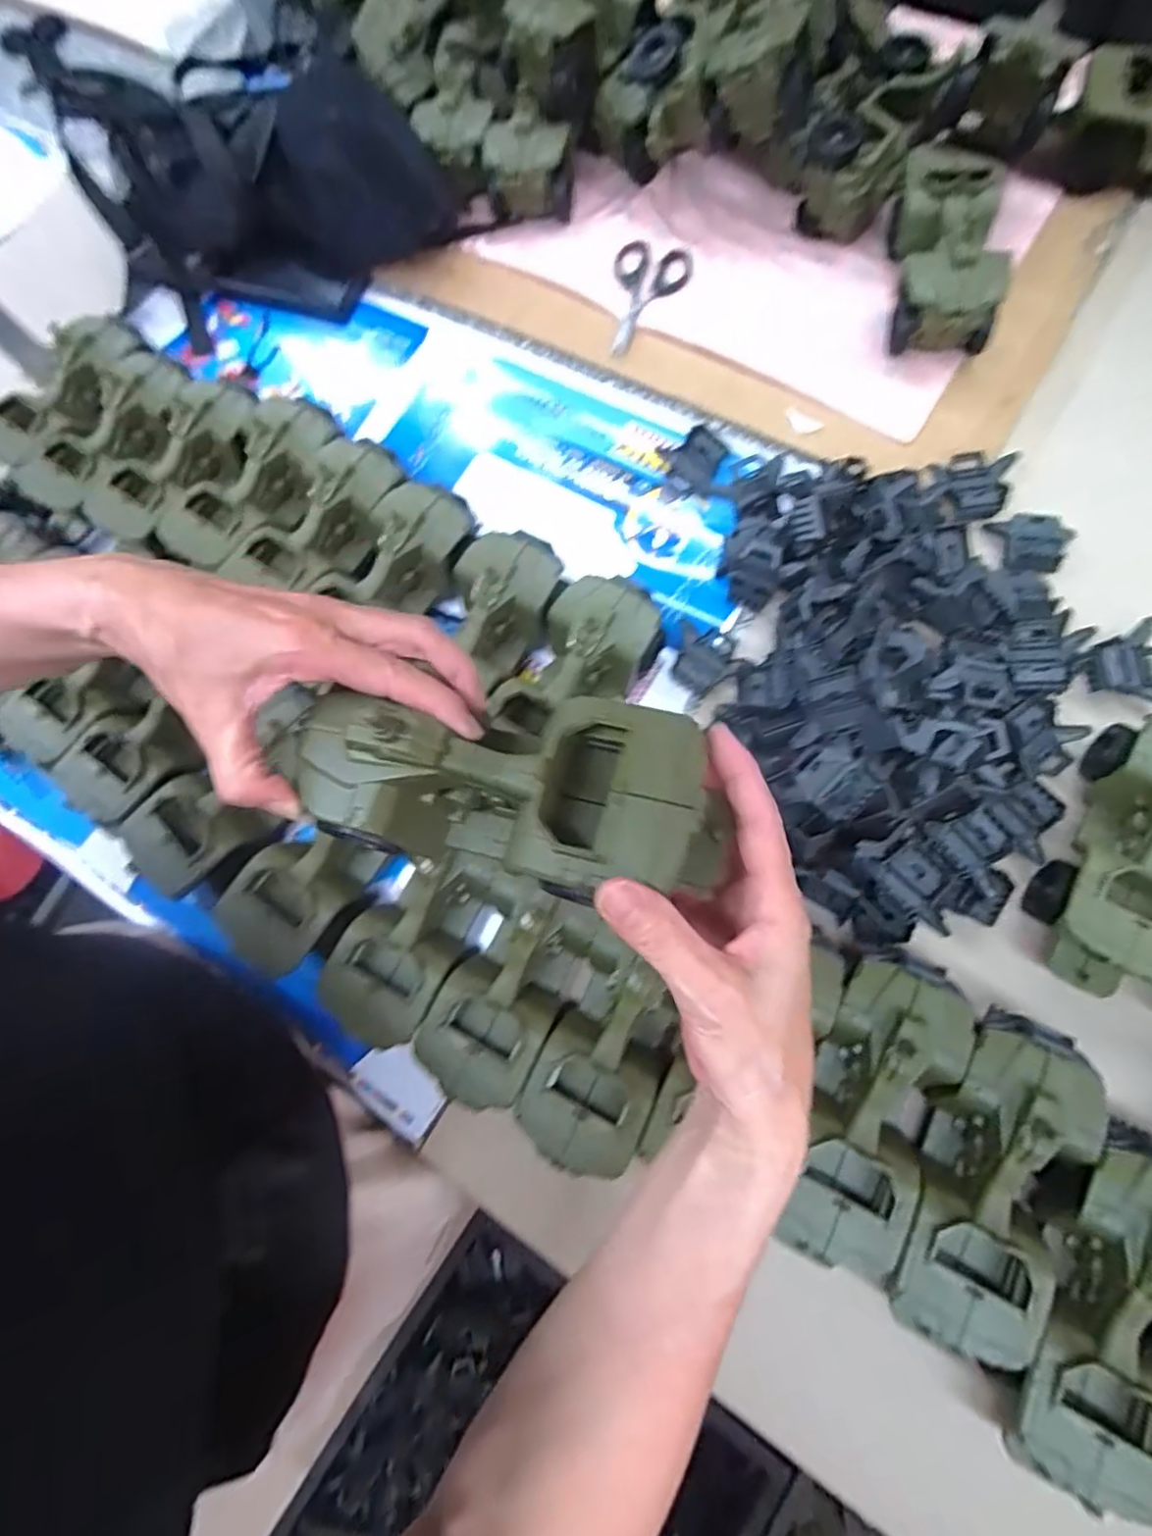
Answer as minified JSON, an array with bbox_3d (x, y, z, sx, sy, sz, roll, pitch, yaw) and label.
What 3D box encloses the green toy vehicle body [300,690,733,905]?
[{"bbox_3d":[-0.027,0.010,0.280,0.175,0.051,0.076,6,74,10],"label":"green toy vehicle body"}]

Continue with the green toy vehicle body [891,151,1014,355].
[{"bbox_3d":[0.318,-0.442,0.577,0.078,0.081,0.160,3,77,8],"label":"green toy vehicle body"}]

